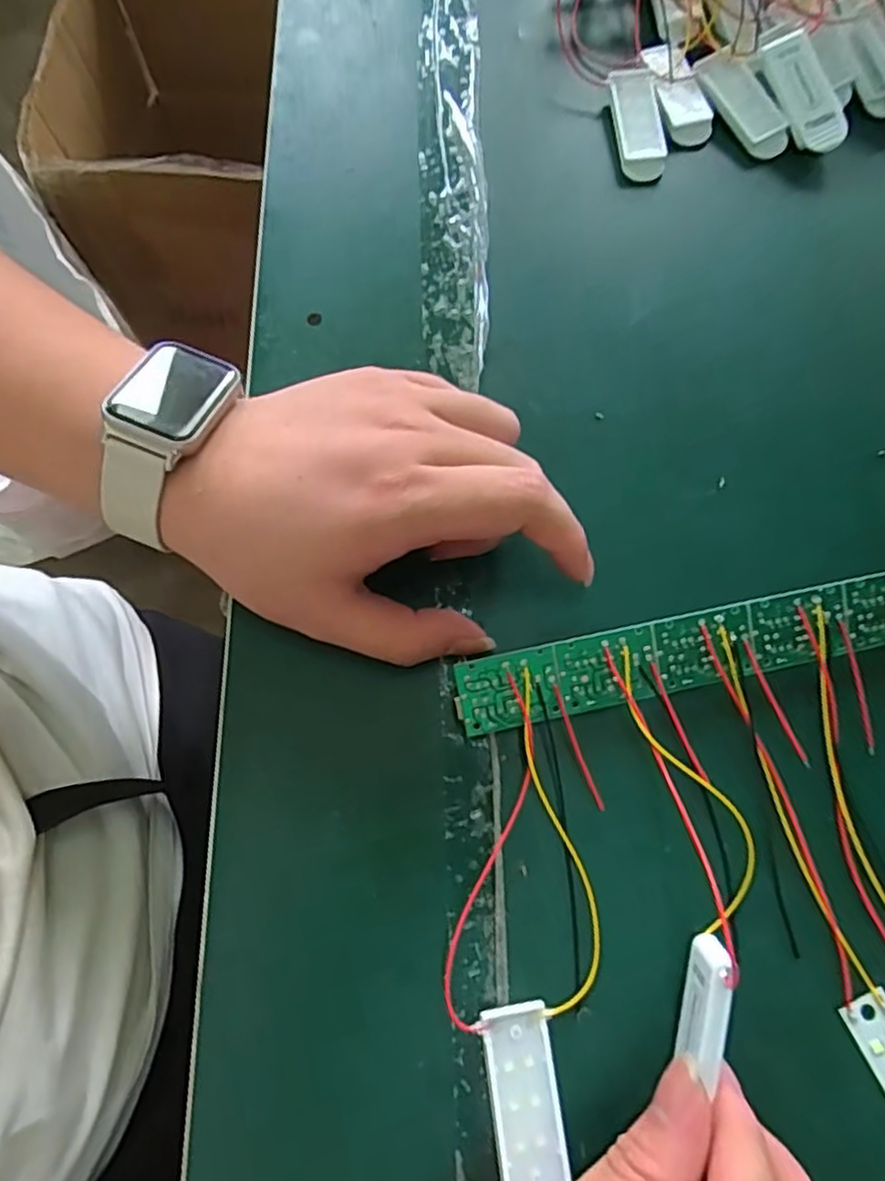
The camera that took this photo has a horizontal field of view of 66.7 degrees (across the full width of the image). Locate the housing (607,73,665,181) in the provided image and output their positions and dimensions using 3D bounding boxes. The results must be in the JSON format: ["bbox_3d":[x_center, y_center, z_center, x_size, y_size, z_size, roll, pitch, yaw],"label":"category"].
[{"bbox_3d":[0.092,-0.220,0.318,0.021,0.010,0.059,-5,72,1],"label":"housing"}]

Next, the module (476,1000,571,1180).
[{"bbox_3d":[0.025,0.154,0.202,0.020,0.009,0.051,-8,72,-1],"label":"module"}]

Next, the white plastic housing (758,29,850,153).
[{"bbox_3d":[0.166,-0.230,0.308,0.019,0.011,0.058,-23,86,-5],"label":"white plastic housing"}]

